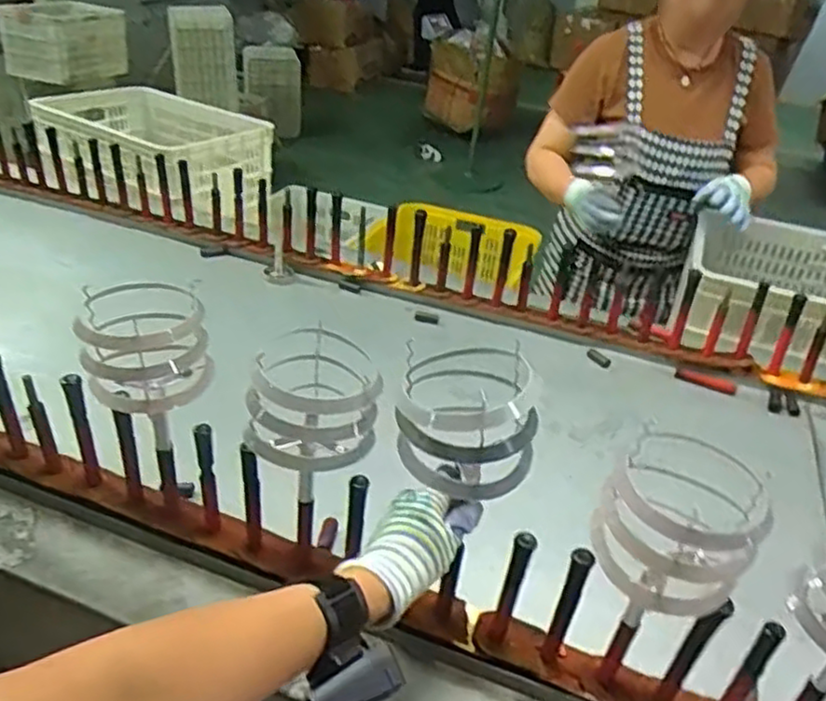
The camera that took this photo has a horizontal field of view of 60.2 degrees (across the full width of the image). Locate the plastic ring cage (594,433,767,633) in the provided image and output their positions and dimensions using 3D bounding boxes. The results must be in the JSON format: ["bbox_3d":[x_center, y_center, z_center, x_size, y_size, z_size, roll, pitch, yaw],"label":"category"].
[{"bbox_3d":[0.199,0.130,0.541,0.093,0.083,0.112,-15,36,-26],"label":"plastic ring cage"}]

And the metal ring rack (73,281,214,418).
[{"bbox_3d":[-0.250,0.000,0.669,0.107,0.089,0.122,-5,32,-13],"label":"metal ring rack"}]

